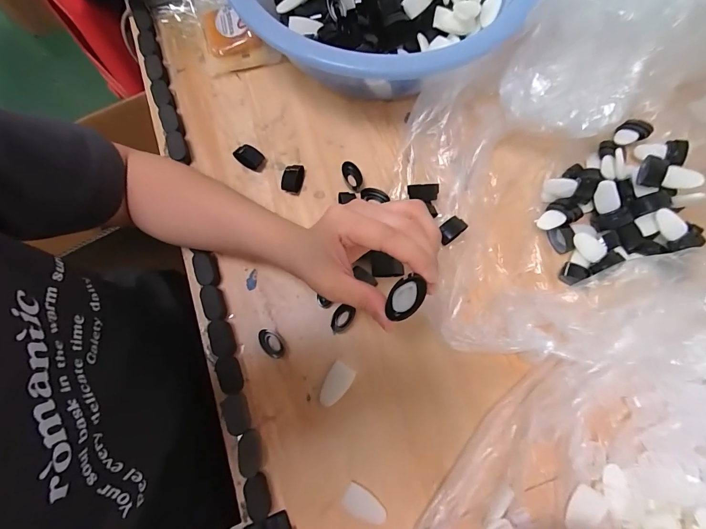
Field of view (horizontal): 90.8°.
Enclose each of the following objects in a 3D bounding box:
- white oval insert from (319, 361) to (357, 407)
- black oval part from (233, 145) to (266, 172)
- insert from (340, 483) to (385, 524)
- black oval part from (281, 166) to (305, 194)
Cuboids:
[{"bbox_3d":[-0.018,0.122,0.351,0.024,0.007,0.044,31,79,6],"label":"white oval insert"},{"bbox_3d":[-0.121,-0.125,0.408,0.035,0.018,0.021,20,78,4],"label":"black oval part"},{"bbox_3d":[0.011,0.225,0.323,0.042,0.006,0.024,30,79,6],"label":"insert"},{"bbox_3d":[-0.068,-0.097,0.401,0.024,0.013,0.032,3,78,1],"label":"black oval part"}]

